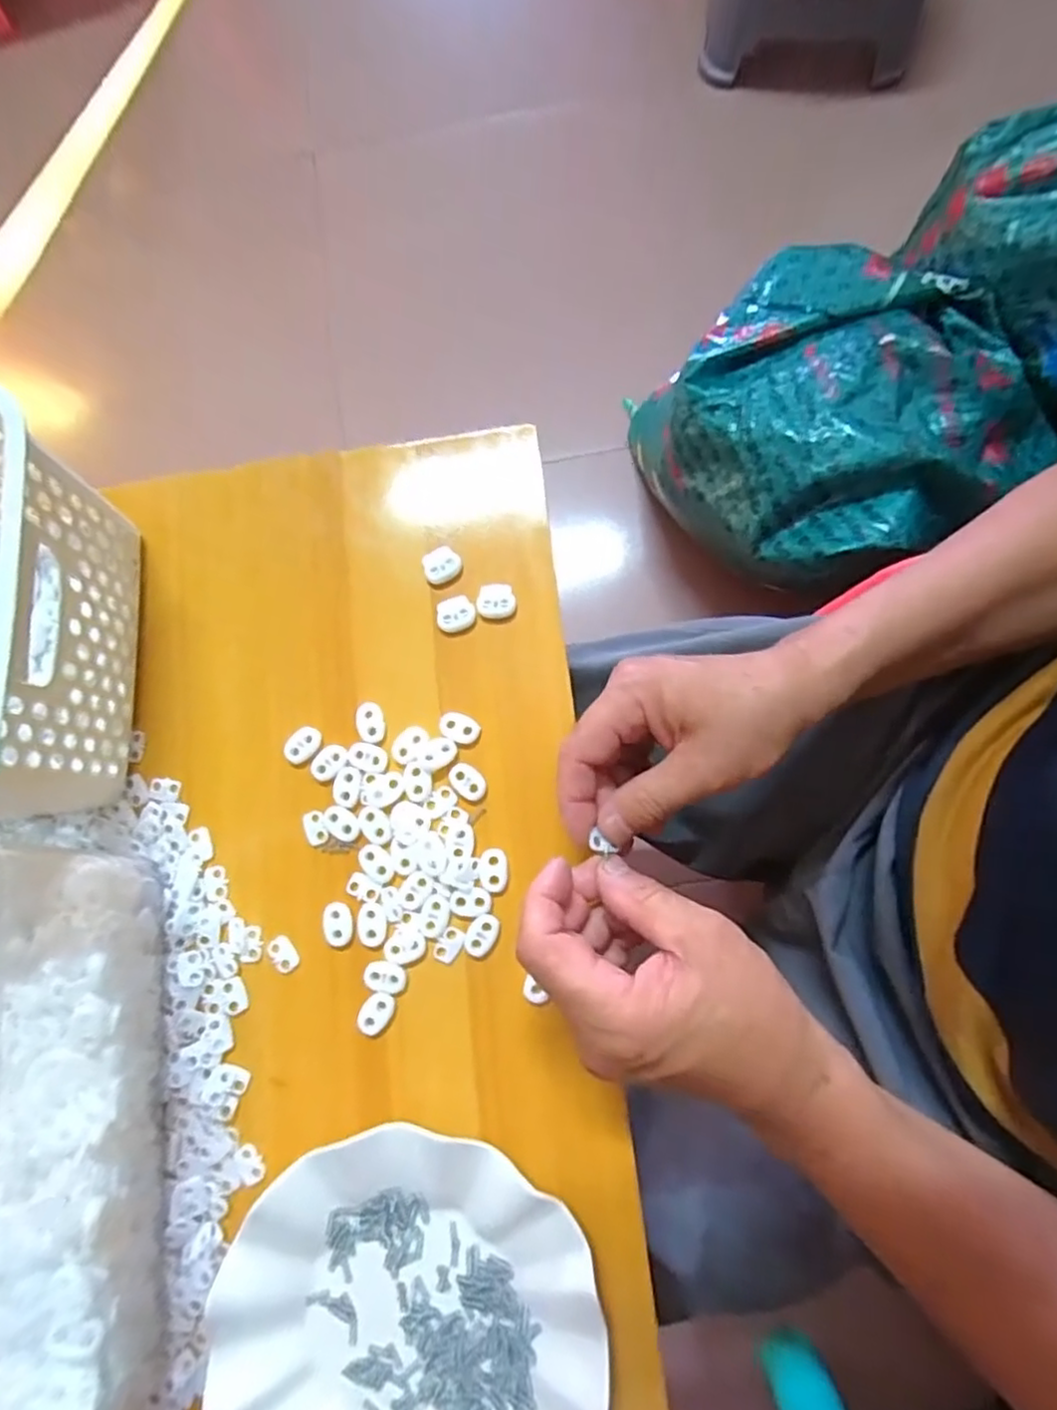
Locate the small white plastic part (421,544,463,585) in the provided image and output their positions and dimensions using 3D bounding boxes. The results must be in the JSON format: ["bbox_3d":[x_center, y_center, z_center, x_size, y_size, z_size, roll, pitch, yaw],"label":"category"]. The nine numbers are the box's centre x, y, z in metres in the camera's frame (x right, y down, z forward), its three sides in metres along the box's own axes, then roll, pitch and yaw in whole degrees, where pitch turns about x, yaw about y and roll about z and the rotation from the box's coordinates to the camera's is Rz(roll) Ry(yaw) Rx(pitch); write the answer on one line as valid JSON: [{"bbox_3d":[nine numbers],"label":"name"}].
[{"bbox_3d":[-0.051,-0.082,0.388,0.022,0.006,0.020,-26,79,0],"label":"small white plastic part"}]

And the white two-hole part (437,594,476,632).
[{"bbox_3d":[-0.043,-0.053,0.382,0.022,0.004,0.019,-28,79,0],"label":"white two-hole part"}]

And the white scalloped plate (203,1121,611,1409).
[{"bbox_3d":[-0.057,0.300,0.313,0.181,0.027,0.177,-1,80,5],"label":"white scalloped plate"}]

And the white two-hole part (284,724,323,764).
[{"bbox_3d":[-0.129,0.022,0.378,0.016,0.004,0.023,32,84,10],"label":"white two-hole part"}]

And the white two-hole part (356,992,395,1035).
[{"bbox_3d":[-0.081,0.164,0.352,0.016,0.009,0.022,26,83,9],"label":"white two-hole part"}]

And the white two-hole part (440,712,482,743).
[{"bbox_3d":[-0.039,0.013,0.371,0.023,0.004,0.015,23,83,9],"label":"white two-hole part"}]

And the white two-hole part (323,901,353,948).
[{"bbox_3d":[-0.104,0.119,0.358,0.015,0.004,0.023,-13,79,3],"label":"white two-hole part"}]

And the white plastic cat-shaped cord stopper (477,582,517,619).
[{"bbox_3d":[-0.019,-0.060,0.381,0.022,0.004,0.019,-4,80,4],"label":"white plastic cat-shaped cord stopper"}]

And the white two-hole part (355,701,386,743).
[{"bbox_3d":[-0.090,0.009,0.375,0.016,0.004,0.023,-16,79,2],"label":"white two-hole part"}]

